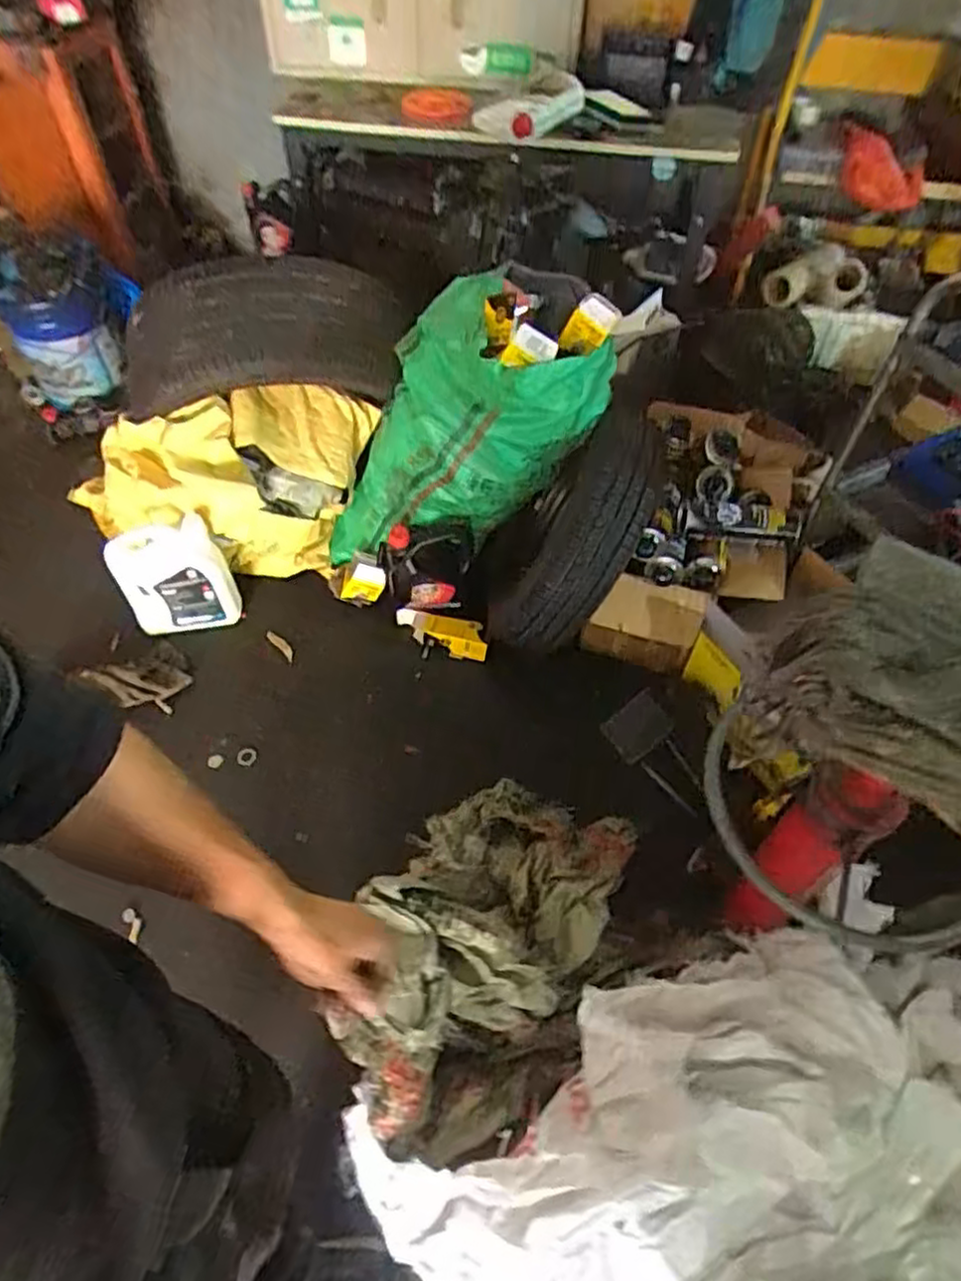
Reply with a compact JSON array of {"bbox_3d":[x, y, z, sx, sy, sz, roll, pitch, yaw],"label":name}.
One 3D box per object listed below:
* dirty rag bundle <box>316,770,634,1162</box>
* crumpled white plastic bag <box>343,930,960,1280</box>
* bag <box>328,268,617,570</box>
[{"bbox_3d":[0.004,0.480,1.253,0.409,0.195,0.606,17,53,13],"label":"dirty rag bundle"},{"bbox_3d":[0.357,0.739,1.055,0.982,0.282,0.511,-13,53,-11],"label":"crumpled white plastic bag"},{"bbox_3d":[-0.094,-0.391,1.561,0.382,0.760,0.231,37,50,-21],"label":"bag"}]

